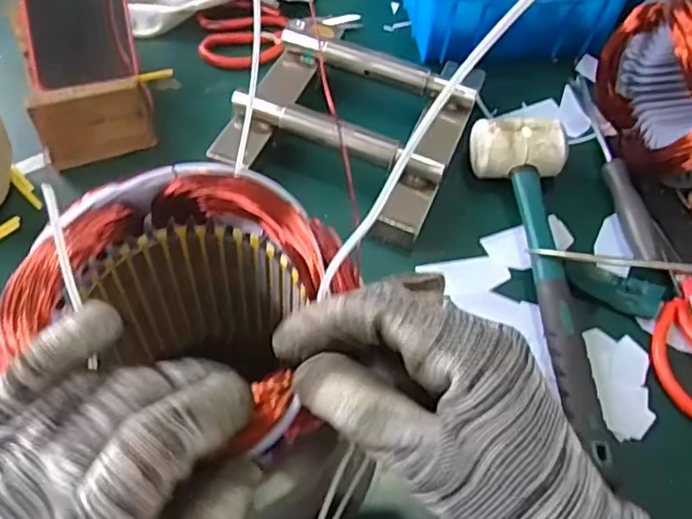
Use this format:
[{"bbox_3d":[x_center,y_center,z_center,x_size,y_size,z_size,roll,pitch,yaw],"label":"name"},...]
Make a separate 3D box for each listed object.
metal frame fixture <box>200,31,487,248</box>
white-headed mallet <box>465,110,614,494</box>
[{"bbox_3d":[0.007,-0.122,0.511,0.177,0.045,0.191,20,57,9],"label":"metal frame fixture"},{"bbox_3d":[0.155,0.011,0.432,0.070,0.051,0.280,-6,57,-8],"label":"white-headed mallet"}]

